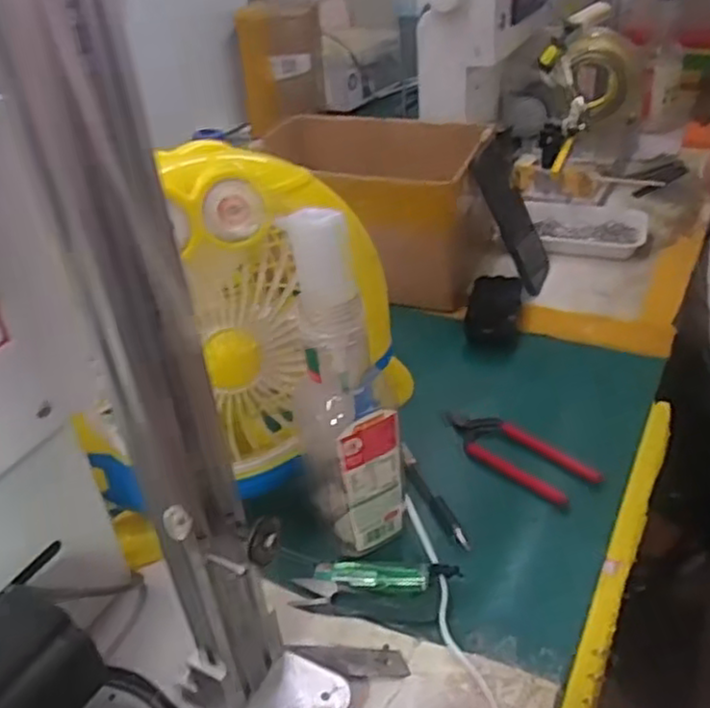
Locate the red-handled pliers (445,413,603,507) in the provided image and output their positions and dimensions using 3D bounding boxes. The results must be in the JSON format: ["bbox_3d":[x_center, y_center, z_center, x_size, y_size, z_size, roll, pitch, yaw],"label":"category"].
[{"bbox_3d":[0.126,0.075,0.571,0.046,0.021,0.143,-27,40,-28],"label":"red-handled pliers"}]

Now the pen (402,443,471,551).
[{"bbox_3d":[0.058,0.108,0.544,0.013,0.007,0.119,-15,36,-14],"label":"pen"}]

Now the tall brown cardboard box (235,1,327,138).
[{"bbox_3d":[-0.131,-0.527,1.303,0.147,0.206,0.108,-6,35,-1],"label":"tall brown cardboard box"}]

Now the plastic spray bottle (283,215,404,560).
[{"bbox_3d":[-0.006,0.025,0.456,0.055,0.237,0.052,-18,37,-17],"label":"plastic spray bottle"}]

